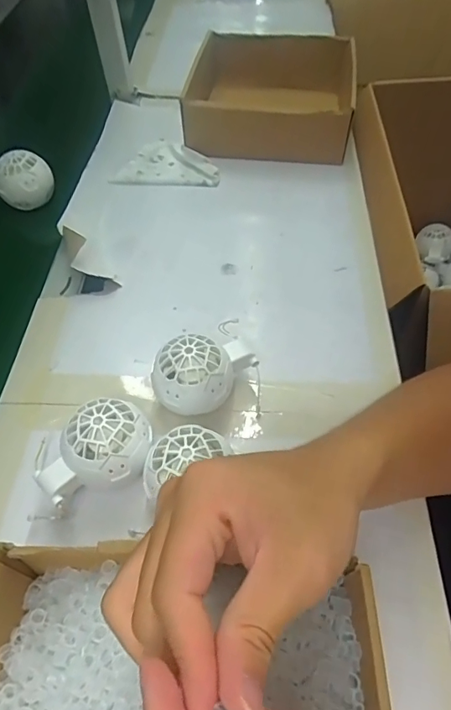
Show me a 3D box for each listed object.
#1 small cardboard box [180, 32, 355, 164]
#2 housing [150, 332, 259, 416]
[{"bbox_3d":[0.056,-0.352,0.642,0.227,0.079,0.227,5,54,9],"label":"small cardboard box"},{"bbox_3d":[-0.015,0.018,0.370,0.083,0.058,0.050,-16,56,-10],"label":"housing"}]

